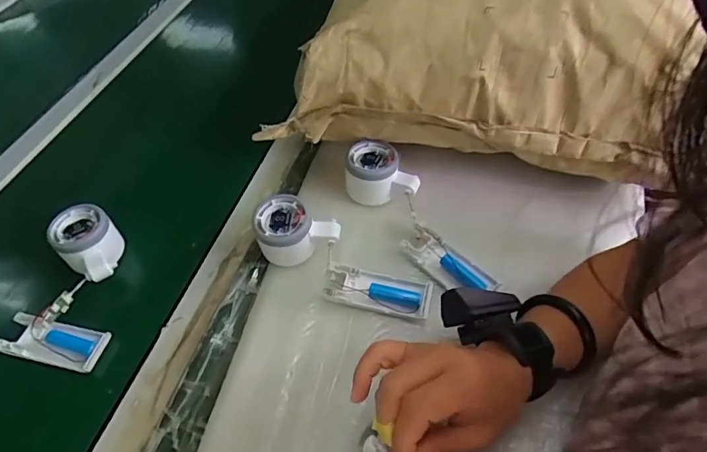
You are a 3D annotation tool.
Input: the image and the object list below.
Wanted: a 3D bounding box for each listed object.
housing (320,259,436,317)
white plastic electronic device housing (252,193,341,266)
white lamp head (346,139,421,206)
[{"bbox_3d":[0.025,0.061,0.474,0.102,0.024,0.041,7,51,9],"label":"housing"},{"bbox_3d":[-0.058,0.003,0.499,0.084,0.059,0.068,-8,51,-4],"label":"white plastic electronic device housing"},{"bbox_3d":[0.034,-0.058,0.542,0.080,0.053,0.053,2,51,5],"label":"white lamp head"}]

